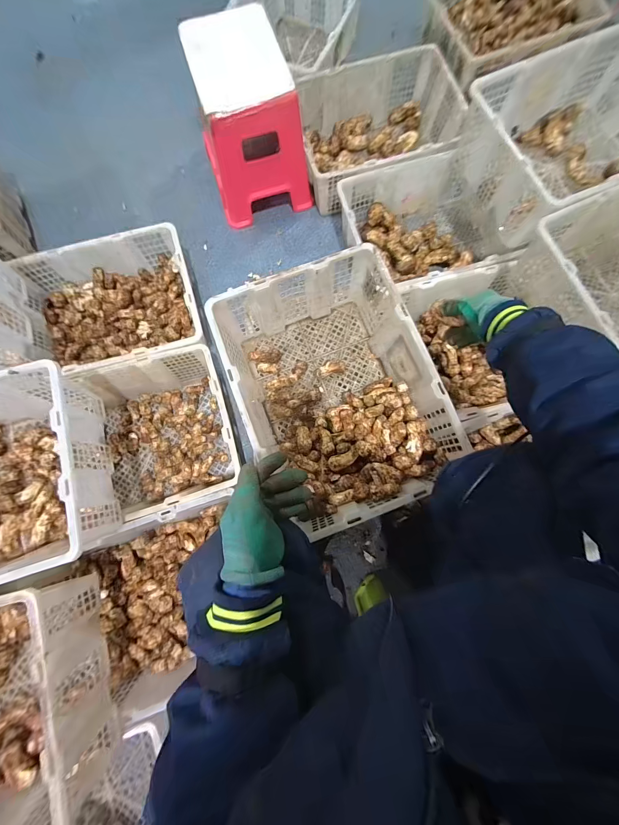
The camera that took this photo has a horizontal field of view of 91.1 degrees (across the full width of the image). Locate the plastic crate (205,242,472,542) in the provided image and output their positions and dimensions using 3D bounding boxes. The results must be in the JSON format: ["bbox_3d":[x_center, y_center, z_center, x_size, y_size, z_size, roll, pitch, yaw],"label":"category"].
[{"bbox_3d":[0.044,-0.040,0.620,0.346,0.179,0.472,-20,78,-6],"label":"plastic crate"}]

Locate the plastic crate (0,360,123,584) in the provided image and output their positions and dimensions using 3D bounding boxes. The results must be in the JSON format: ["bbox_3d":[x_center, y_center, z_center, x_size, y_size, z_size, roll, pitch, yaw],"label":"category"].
[{"bbox_3d":[-0.625,0.141,0.573,0.442,0.182,0.346,-16,78,-5],"label":"plastic crate"}]

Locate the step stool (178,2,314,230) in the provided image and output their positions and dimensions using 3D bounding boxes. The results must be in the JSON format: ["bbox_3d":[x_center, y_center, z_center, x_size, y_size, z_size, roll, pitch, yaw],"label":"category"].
[{"bbox_3d":[-0.167,-0.795,0.849,0.253,0.294,0.304,-18,78,-6],"label":"step stool"}]

